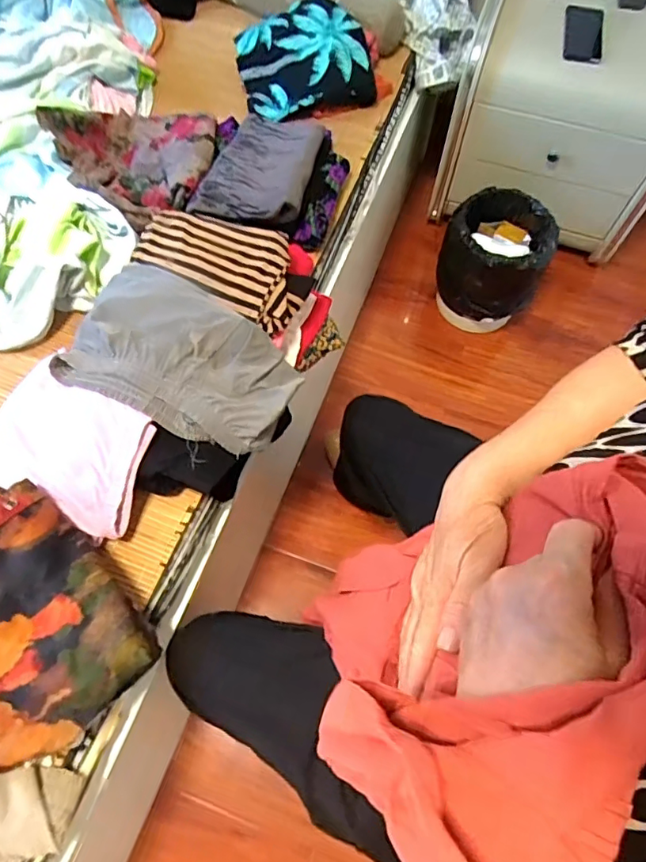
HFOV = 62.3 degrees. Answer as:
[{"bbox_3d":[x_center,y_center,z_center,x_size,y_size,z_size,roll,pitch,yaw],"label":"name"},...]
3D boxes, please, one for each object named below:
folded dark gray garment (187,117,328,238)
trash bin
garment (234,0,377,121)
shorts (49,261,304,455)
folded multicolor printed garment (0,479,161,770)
[{"bbox_3d":[-0.100,-0.445,0.886,0.172,0.042,0.274,12,66,6],"label":"folded dark gray garment"},{"bbox_3d":[0.396,-0.392,1.260,0.226,0.239,0.216,26,68,12],"label":"trash bin"},{"bbox_3d":[-0.035,-0.746,1.061,0.259,0.080,0.246,-12,66,-5],"label":"garment"},{"bbox_3d":[-0.184,-0.098,0.688,0.302,0.052,0.183,23,67,10],"label":"shorts"},{"bbox_3d":[-0.348,0.195,0.576,0.304,0.076,0.217,39,71,16],"label":"folded multicolor printed garment"}]

